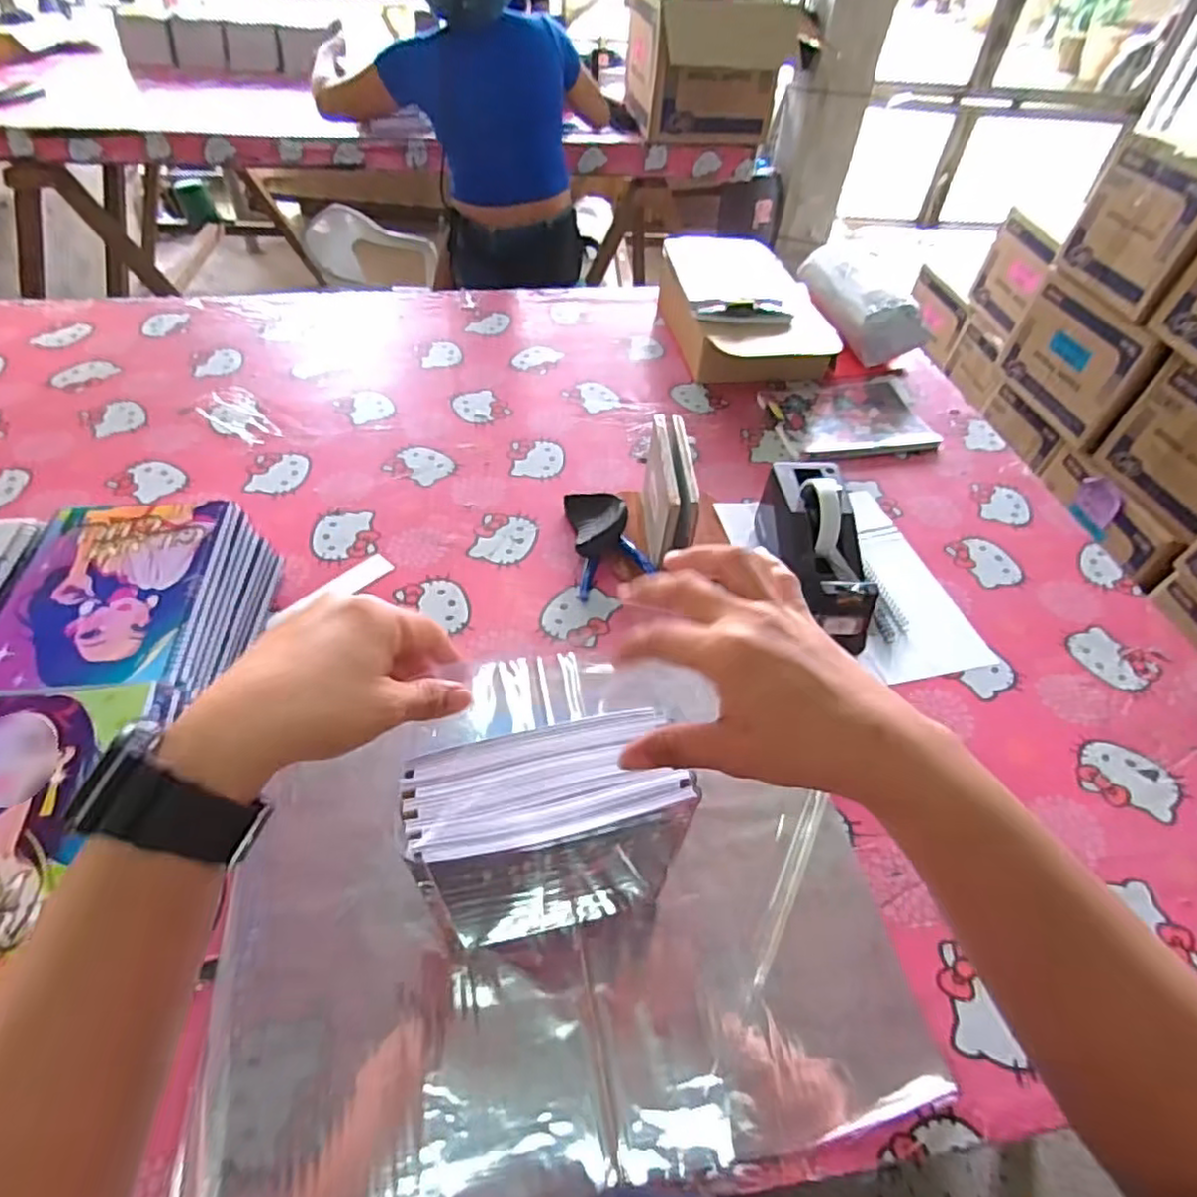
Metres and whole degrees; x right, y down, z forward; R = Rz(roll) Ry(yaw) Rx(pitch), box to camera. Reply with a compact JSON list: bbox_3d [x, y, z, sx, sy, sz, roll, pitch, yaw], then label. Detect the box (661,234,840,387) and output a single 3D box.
[{"bbox_3d":[0.222,-0.449,1.035,0.218,0.088,0.336,-5,50,-7],"label":"box"}]

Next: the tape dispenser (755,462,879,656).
[{"bbox_3d":[0.228,-0.052,0.697,0.078,0.120,0.200,0,50,-3],"label":"tape dispenser"}]

